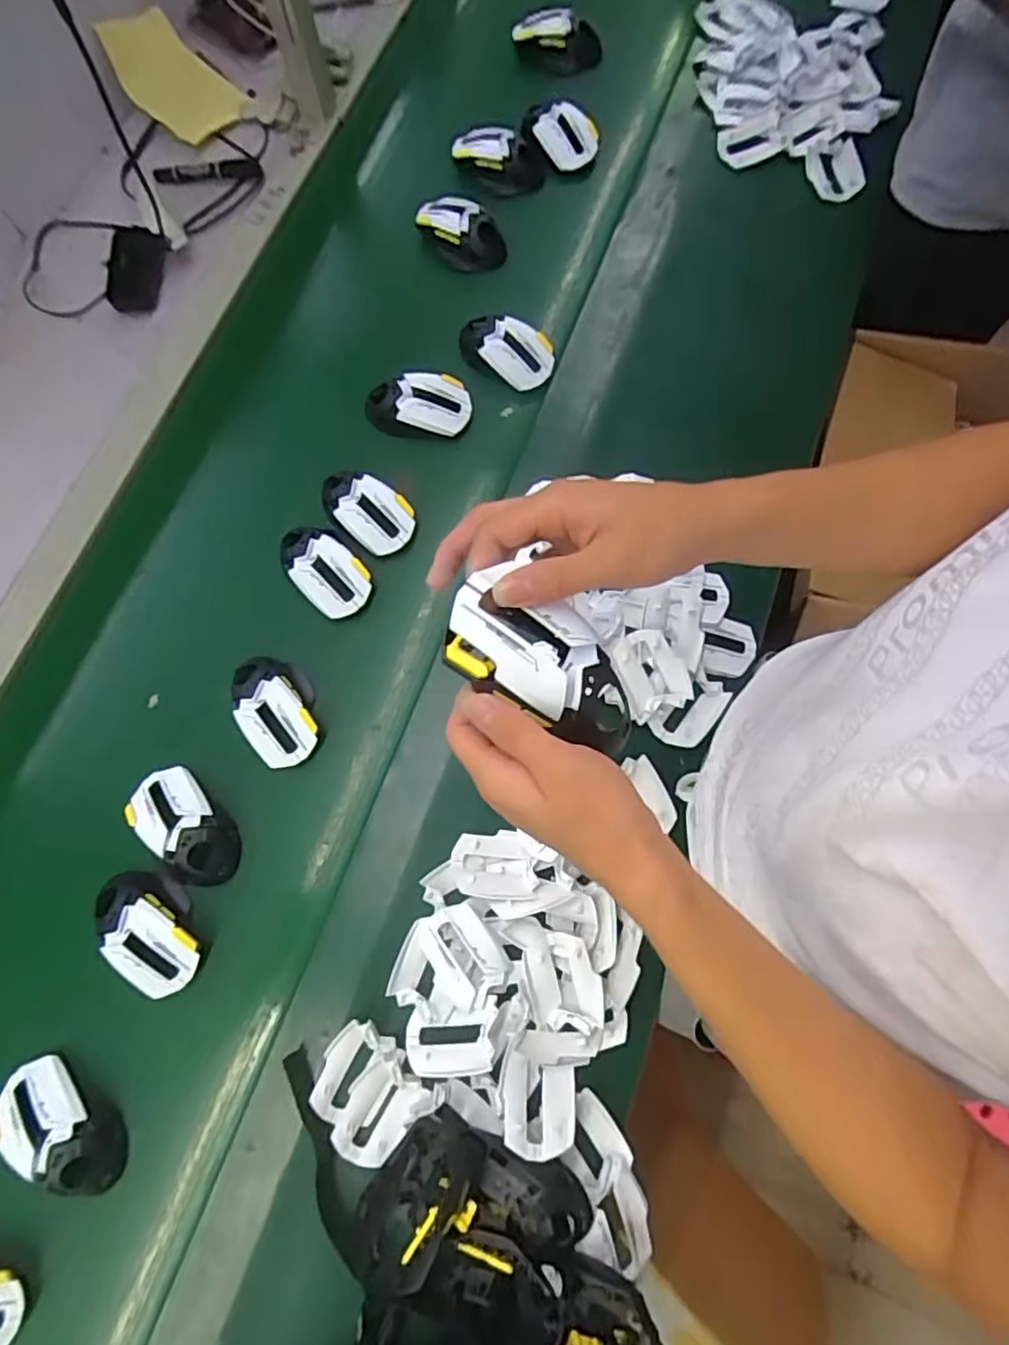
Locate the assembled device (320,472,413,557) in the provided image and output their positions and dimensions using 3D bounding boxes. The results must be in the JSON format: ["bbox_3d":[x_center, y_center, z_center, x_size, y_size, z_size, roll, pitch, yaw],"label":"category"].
[{"bbox_3d":[-0.147,-0.169,0.680,0.108,0.052,0.063,35,79,12],"label":"assembled device"}]

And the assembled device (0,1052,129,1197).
[{"bbox_3d":[-0.365,0.374,0.527,0.120,0.034,0.061,36,79,12],"label":"assembled device"}]

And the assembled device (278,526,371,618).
[{"bbox_3d":[-0.185,-0.107,0.665,0.068,0.044,0.109,-40,76,-8],"label":"assembled device"}]

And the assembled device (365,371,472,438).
[{"bbox_3d":[-0.097,-0.299,0.714,0.114,0.040,0.061,6,75,5],"label":"assembled device"}]

